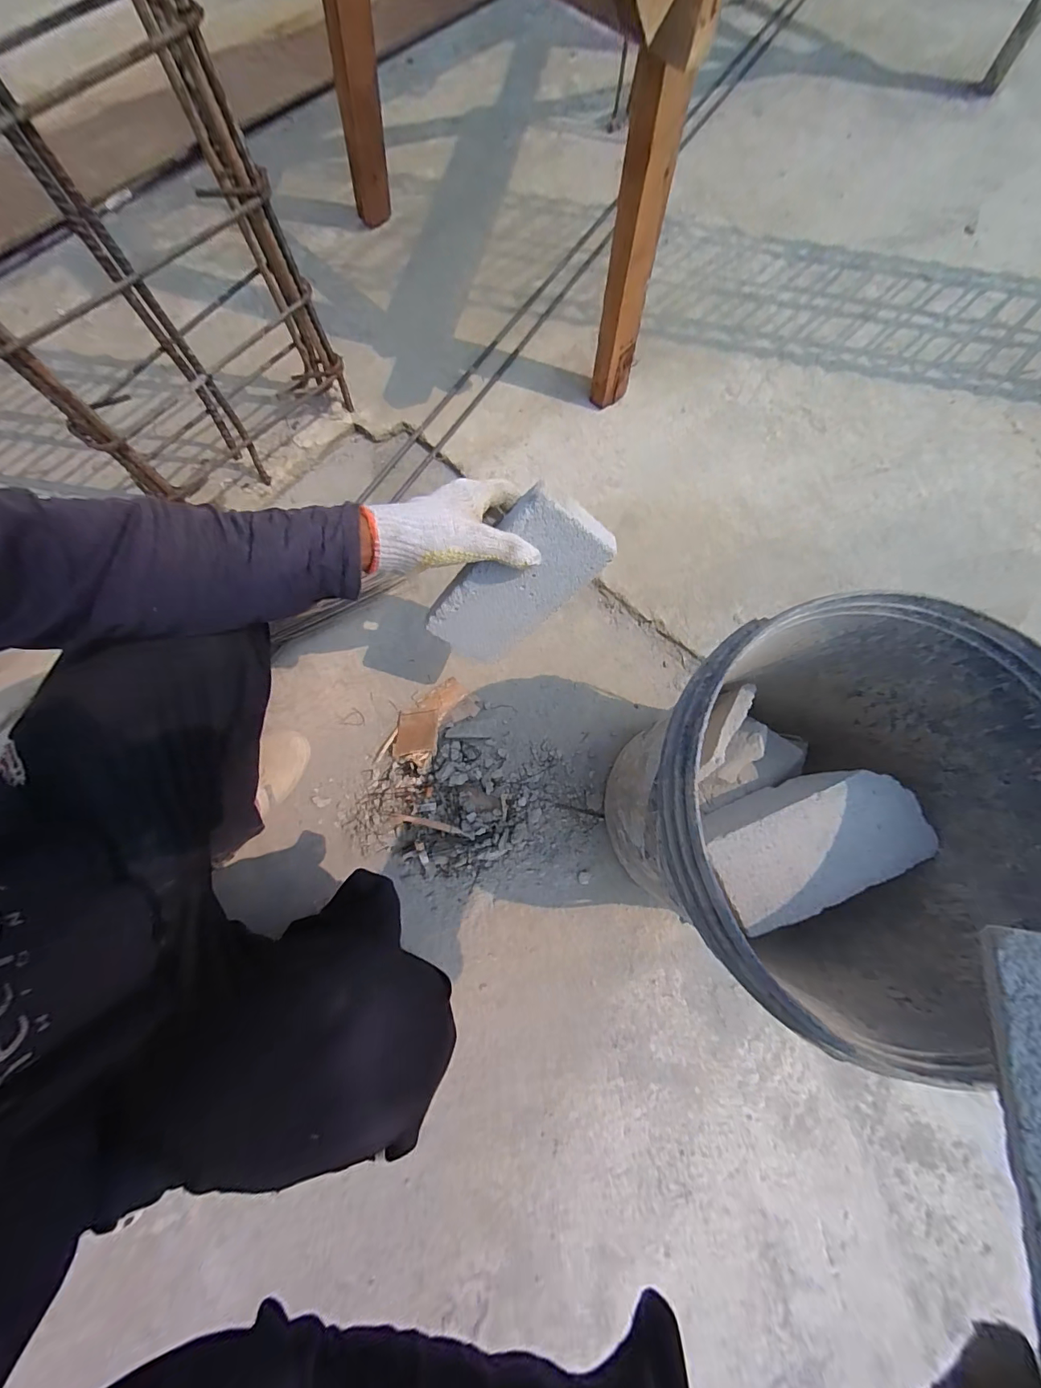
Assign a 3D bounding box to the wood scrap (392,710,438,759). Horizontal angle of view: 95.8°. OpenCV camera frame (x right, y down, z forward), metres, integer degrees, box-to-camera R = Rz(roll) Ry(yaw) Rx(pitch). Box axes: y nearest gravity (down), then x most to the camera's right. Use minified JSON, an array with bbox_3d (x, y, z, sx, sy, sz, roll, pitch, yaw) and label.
[{"bbox_3d":[-0.148,0.055,0.669,0.059,0.007,0.067,-3,63,8],"label":"wood scrap"}]

